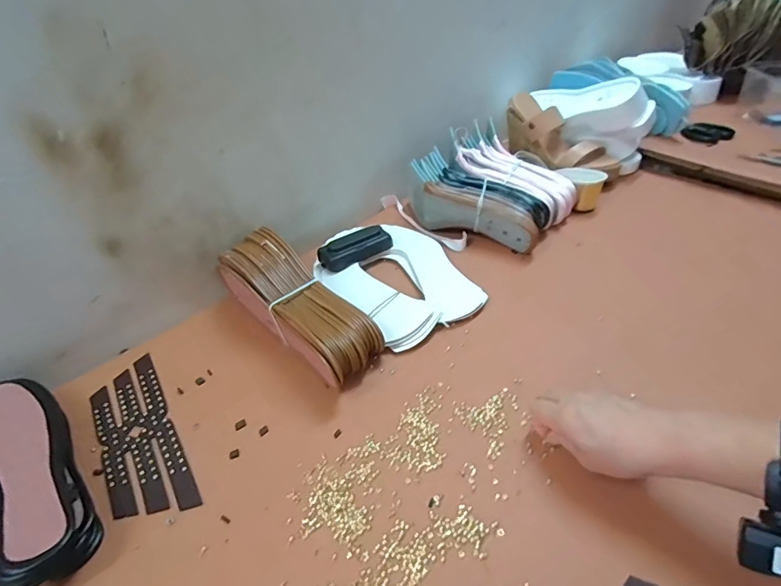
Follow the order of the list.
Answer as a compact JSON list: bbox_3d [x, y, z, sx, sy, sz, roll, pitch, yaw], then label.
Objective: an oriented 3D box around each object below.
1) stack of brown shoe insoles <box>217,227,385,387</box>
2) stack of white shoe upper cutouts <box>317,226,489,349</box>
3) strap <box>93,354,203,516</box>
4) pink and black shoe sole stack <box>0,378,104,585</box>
[{"bbox_3d":[-0.113,0.015,0.540,0.081,0.088,0.239,-33,47,-30],"label":"stack of brown shoe insoles"},{"bbox_3d":[0.003,-0.030,0.619,0.168,0.022,0.243,-26,43,-22],"label":"stack of white shoe upper cutouts"},{"bbox_3d":[-0.261,0.144,0.459,0.068,0.004,0.210,-27,44,-23],"label":"strap"},{"bbox_3d":[-0.331,0.163,0.409,0.075,0.056,0.218,-33,47,-30],"label":"pink and black shoe sole stack"}]

